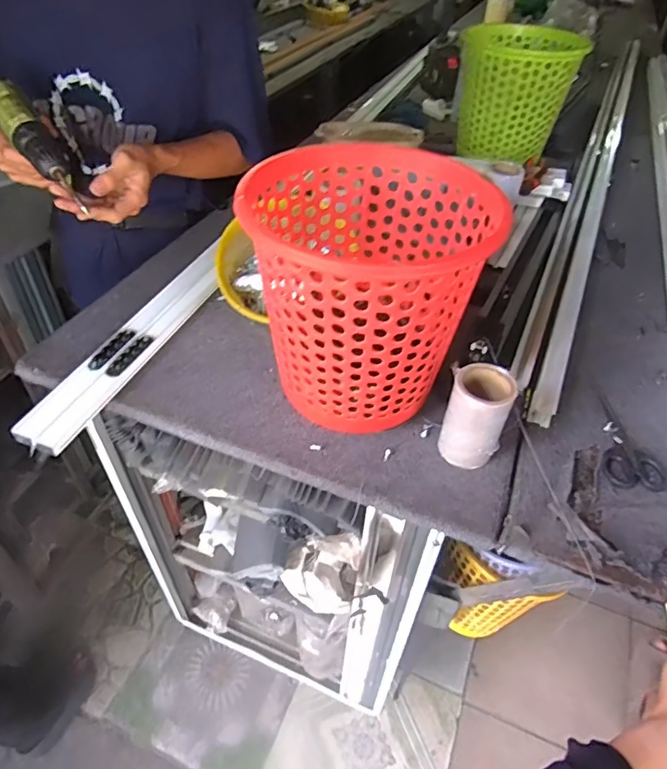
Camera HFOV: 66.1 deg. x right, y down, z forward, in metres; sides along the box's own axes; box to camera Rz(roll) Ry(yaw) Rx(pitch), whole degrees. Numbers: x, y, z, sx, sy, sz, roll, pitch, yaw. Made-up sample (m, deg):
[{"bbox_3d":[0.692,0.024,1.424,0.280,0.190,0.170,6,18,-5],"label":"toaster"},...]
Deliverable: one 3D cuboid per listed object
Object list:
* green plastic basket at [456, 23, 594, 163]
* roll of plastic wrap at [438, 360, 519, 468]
[{"bbox_3d":[0.372,-0.598,1.084,0.222,0.217,0.186,10,46,7],"label":"green plastic basket"},{"bbox_3d":[0.153,0.035,0.552,0.061,0.105,0.070,27,50,22],"label":"roll of plastic wrap"}]

